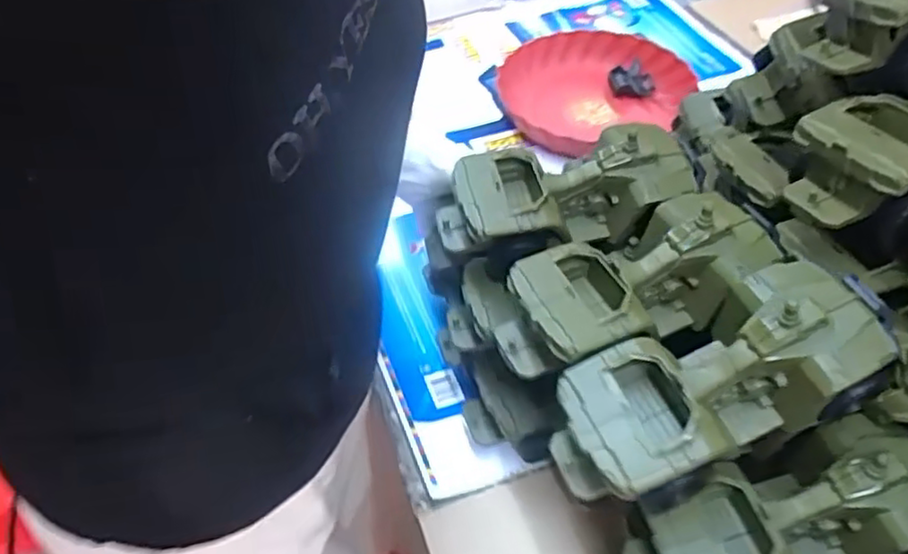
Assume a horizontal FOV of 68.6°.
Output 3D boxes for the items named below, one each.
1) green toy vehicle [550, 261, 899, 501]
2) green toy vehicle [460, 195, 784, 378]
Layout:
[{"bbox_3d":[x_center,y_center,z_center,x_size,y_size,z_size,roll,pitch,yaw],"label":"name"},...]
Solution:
[{"bbox_3d":[0.142,0.059,0.375,0.186,0.068,0.079,-27,51,1],"label":"green toy vehicle"},{"bbox_3d":[0.114,0.000,0.440,0.185,0.067,0.096,-19,50,-14],"label":"green toy vehicle"}]

